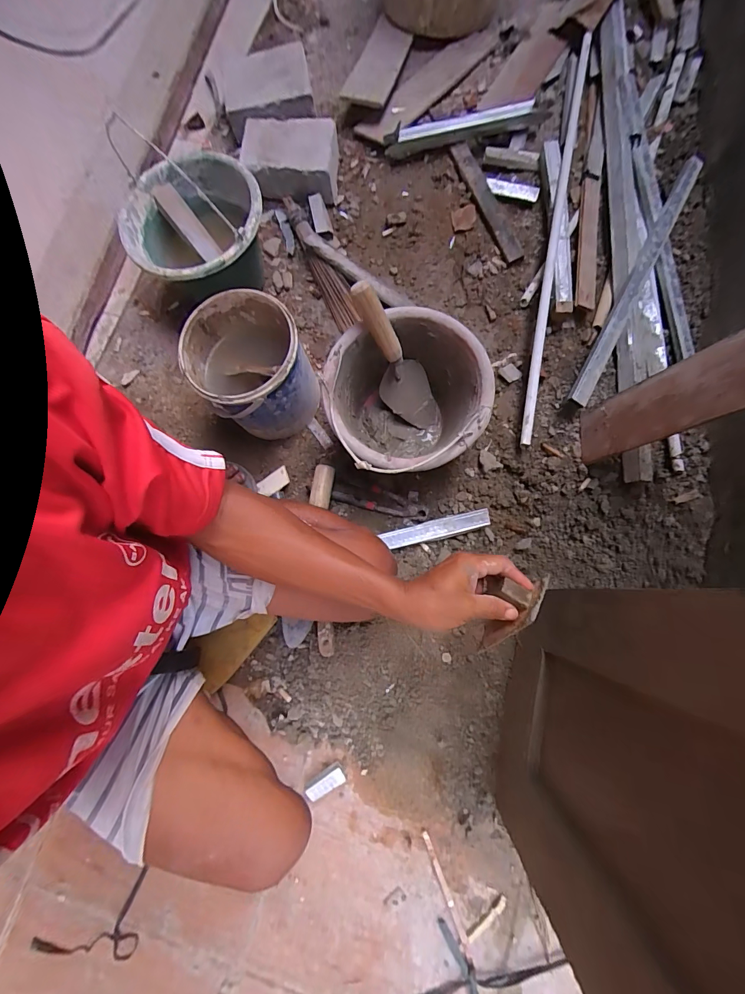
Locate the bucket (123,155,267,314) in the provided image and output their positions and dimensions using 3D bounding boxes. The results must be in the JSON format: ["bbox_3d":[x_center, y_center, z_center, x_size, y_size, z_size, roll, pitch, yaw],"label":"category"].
[{"bbox_3d":[-0.315,-0.470,0.753,0.246,0.204,0.238,-1,78,3],"label":"bucket"}]

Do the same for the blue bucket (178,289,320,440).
[{"bbox_3d":[-0.203,-0.213,0.655,0.173,0.174,0.180,-1,78,3],"label":"blue bucket"}]

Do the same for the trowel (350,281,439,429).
[{"bbox_3d":[0.042,-0.224,0.635,0.080,0.273,0.080,29,77,34],"label":"trowel"}]

